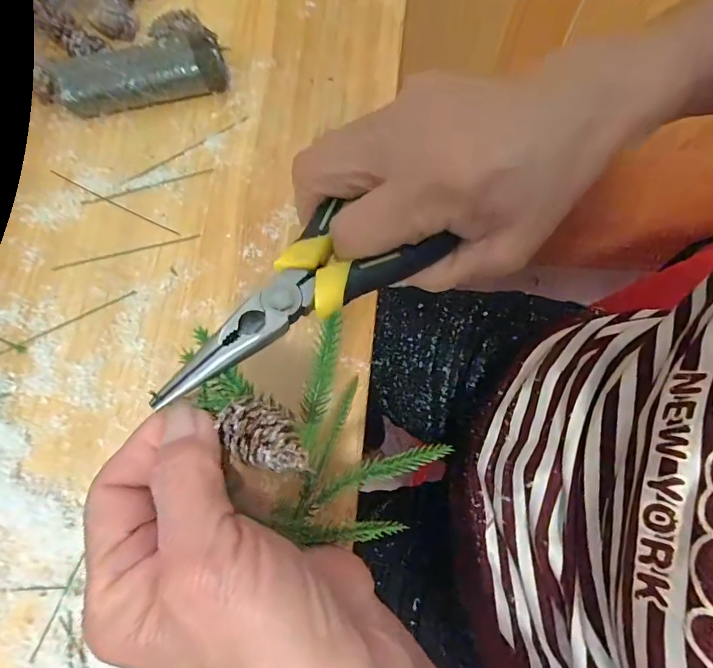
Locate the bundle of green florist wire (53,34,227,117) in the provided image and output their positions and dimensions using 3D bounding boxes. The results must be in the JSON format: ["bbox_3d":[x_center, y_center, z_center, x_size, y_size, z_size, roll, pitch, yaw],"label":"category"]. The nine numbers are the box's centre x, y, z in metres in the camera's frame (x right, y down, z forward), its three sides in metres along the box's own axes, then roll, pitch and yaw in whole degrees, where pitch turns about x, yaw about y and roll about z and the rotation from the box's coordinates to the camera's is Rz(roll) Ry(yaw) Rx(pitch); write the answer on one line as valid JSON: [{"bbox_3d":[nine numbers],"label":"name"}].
[{"bbox_3d":[-0.142,-0.172,0.302,0.105,0.027,0.028,-12,74,-4],"label":"bundle of green florist wire"}]

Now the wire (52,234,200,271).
[{"bbox_3d":[-0.144,-0.052,0.281,0.091,0.004,0.004,-13,74,-4],"label":"wire"}]

